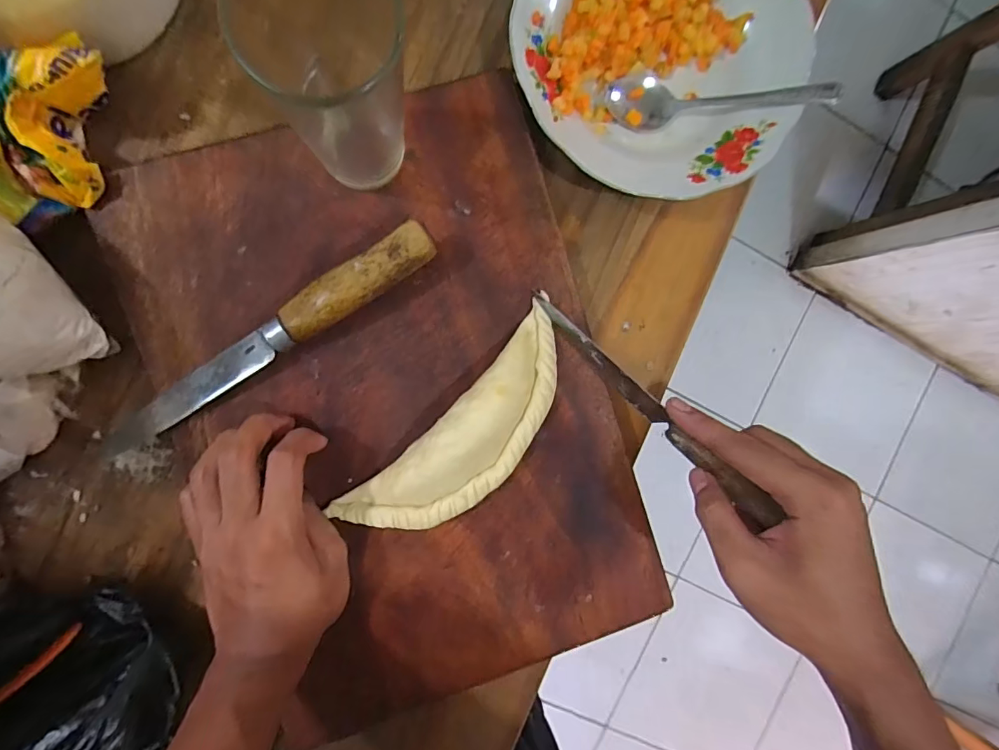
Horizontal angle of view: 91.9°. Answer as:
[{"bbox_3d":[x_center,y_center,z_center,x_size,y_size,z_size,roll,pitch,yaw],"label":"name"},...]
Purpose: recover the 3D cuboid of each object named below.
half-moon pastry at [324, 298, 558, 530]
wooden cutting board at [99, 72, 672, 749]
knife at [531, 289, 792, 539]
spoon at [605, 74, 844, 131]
[{"bbox_3d":[-0.018,0.043,0.315,0.064,0.027,0.186,45,87,-7],"label":"half-moon pastry"},{"bbox_3d":[-0.059,0.025,0.323,0.268,0.014,0.387,-18,94,-6],"label":"wooden cutting board"},{"bbox_3d":[0.095,0.019,0.310,0.011,0.032,0.194,-43,76,-4],"label":"knife"},{"bbox_3d":[0.150,-0.197,0.337,0.155,0.040,0.041,-8,93,-7],"label":"spoon"}]

